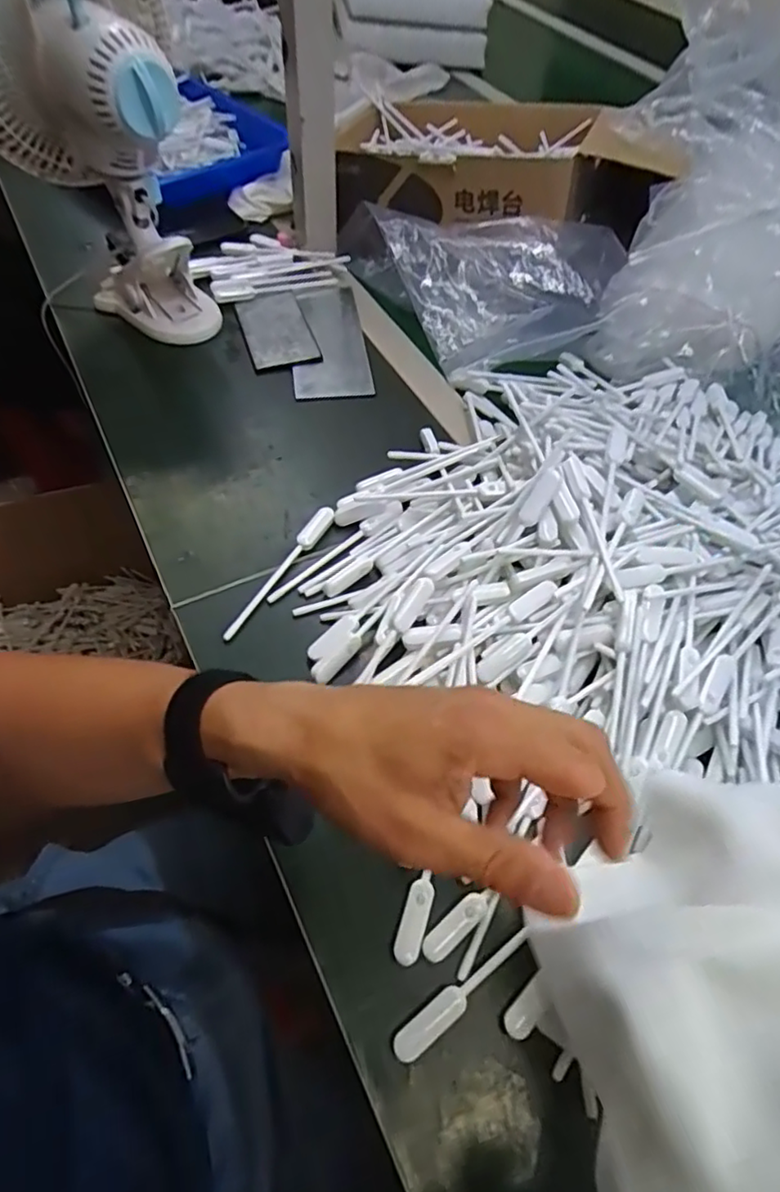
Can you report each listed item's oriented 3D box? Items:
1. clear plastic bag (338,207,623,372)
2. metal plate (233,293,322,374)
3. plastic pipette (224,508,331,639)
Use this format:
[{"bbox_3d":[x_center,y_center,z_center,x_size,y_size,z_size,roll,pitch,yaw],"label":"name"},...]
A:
[{"bbox_3d":[0.111,-0.374,0.699,0.246,0.065,0.284,-19,59,-13],"label":"clear plastic bag"},{"bbox_3d":[-0.125,-0.294,0.677,0.072,0.008,0.136,-14,58,-10],"label":"metal plate"},{"bbox_3d":[-0.088,-0.022,0.494,0.015,0.010,0.142,28,61,16],"label":"plastic pipette"}]

